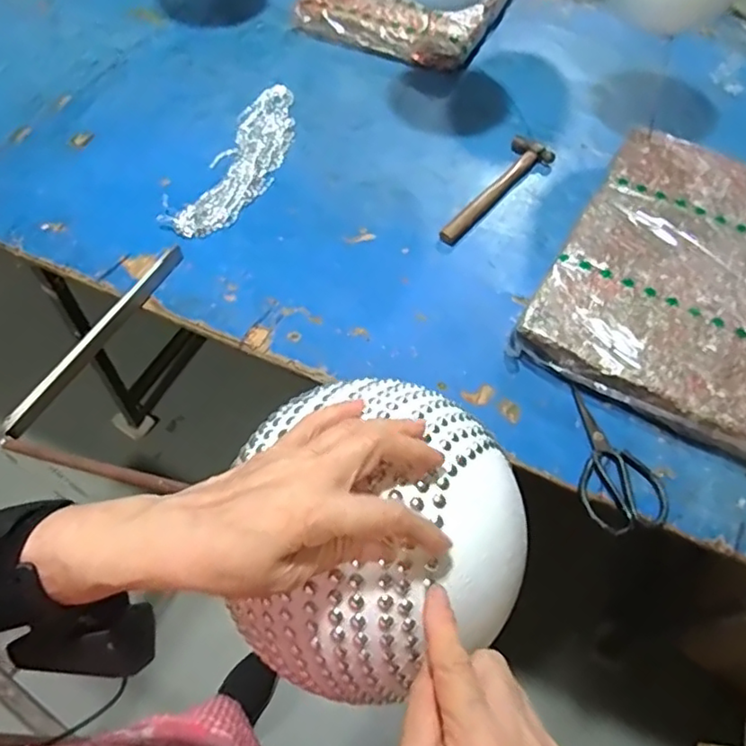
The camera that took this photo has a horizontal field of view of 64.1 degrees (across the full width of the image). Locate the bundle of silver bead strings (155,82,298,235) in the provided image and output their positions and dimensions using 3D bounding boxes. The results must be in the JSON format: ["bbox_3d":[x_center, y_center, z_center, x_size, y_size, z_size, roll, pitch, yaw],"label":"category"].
[{"bbox_3d":[-0.201,-0.346,0.948,0.106,0.016,0.374,18,58,7],"label":"bundle of silver bead strings"}]

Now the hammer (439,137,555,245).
[{"bbox_3d":[0.193,-0.281,0.924,0.066,0.019,0.267,31,60,15],"label":"hammer"}]

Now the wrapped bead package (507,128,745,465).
[{"bbox_3d":[0.464,-0.132,0.827,0.380,0.060,0.526,31,60,15],"label":"wrapped bead package"}]

